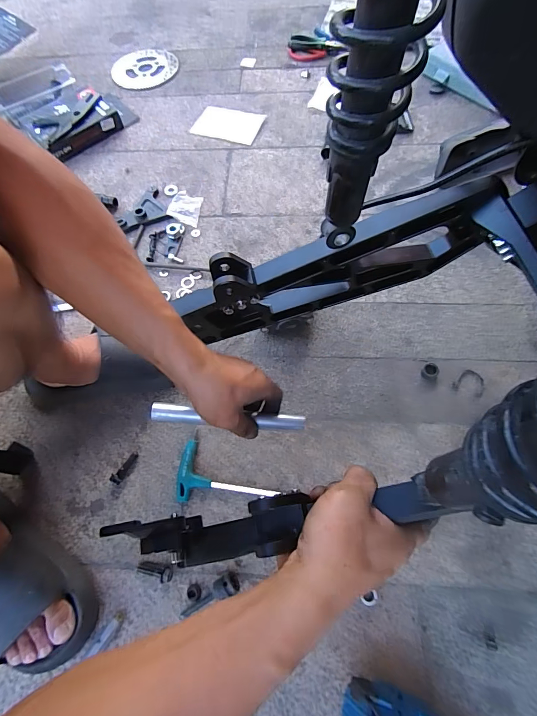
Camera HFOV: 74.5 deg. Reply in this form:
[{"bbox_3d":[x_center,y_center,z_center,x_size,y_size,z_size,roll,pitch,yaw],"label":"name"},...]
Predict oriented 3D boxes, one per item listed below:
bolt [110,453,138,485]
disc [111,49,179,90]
[{"bbox_3d":[-0.204,0.156,0.499,0.015,0.019,0.048,23,70,12],"label":"bolt"},{"bbox_3d":[-0.318,-0.735,0.898,0.169,0.012,0.153,-4,66,1],"label":"disc"}]

